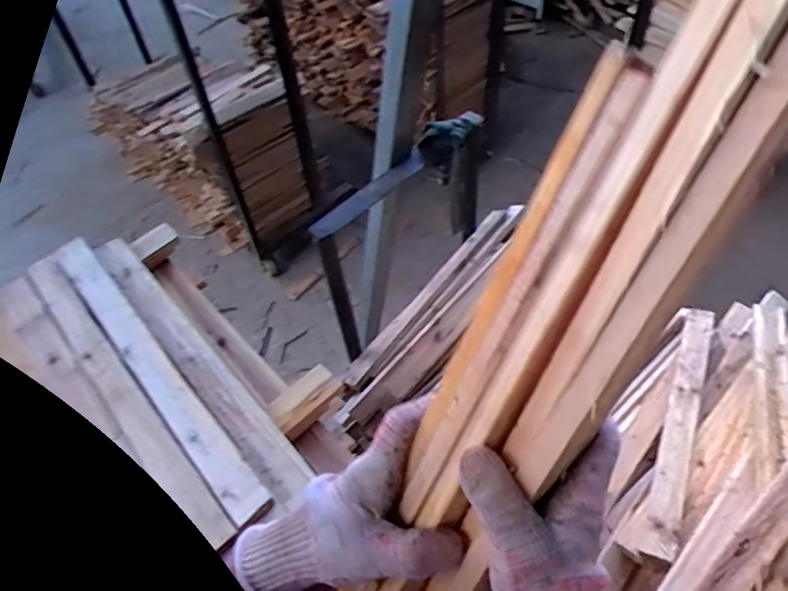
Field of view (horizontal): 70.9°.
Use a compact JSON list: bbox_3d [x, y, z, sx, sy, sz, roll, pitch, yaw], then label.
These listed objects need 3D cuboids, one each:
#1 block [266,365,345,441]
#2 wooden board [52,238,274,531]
[{"bbox_3d":[-0.102,0.122,0.638,0.082,0.034,0.040,-37,58,-22],"label":"block"},{"bbox_3d":[-0.283,0.075,0.635,0.040,0.027,0.460,-36,57,-22],"label":"wooden board"}]

